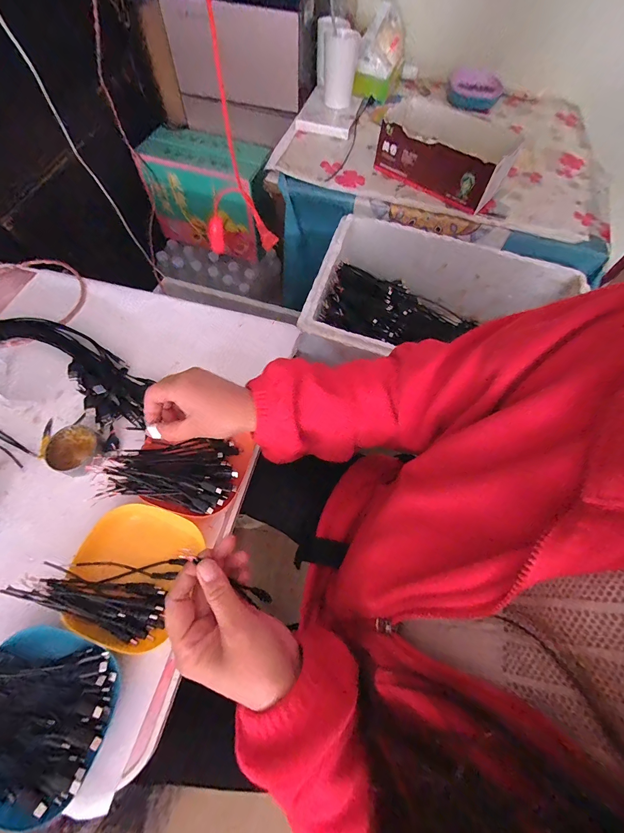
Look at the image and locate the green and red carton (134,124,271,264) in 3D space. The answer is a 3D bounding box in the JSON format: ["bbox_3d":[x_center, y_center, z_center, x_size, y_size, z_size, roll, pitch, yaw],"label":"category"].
[{"bbox_3d":[-0.289,-0.631,0.953,0.296,0.234,0.158,20,65,6],"label":"green and red carton"}]

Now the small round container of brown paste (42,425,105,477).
[{"bbox_3d":[-0.316,0.045,0.446,0.058,0.028,0.062,1,65,-3],"label":"small round container of brown paste"}]

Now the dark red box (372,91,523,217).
[{"bbox_3d":[0.272,-0.547,0.697,0.253,0.092,0.133,37,68,13],"label":"dark red box"}]

